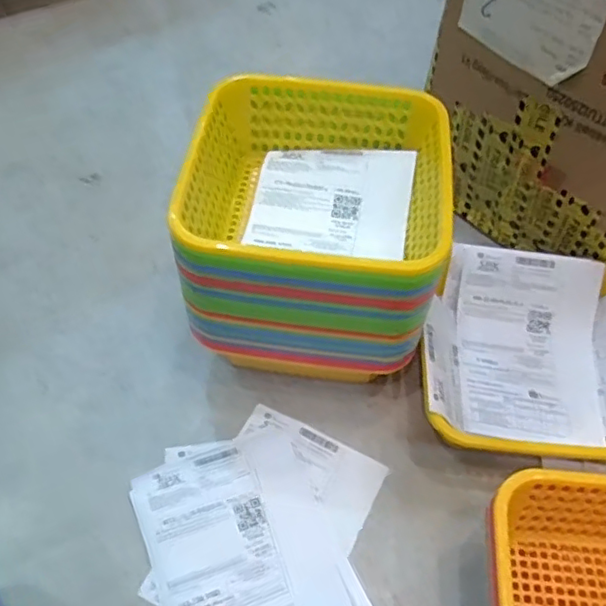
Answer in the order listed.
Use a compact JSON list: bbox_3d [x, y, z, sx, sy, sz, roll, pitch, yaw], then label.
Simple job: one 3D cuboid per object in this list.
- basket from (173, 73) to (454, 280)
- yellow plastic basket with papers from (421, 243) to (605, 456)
[{"bbox_3d":[0.013,-0.105,0.545,0.219,0.079,0.212,6,55,3],"label":"basket"},{"bbox_3d":[0.231,0.059,0.622,0.226,0.090,0.230,3,54,1],"label":"yellow plastic basket with papers"}]

